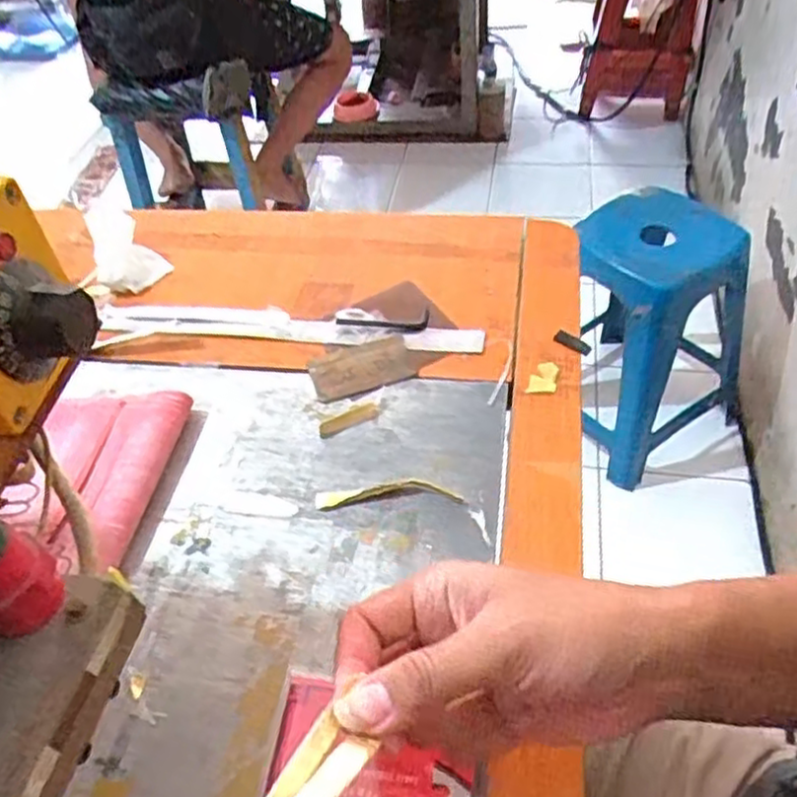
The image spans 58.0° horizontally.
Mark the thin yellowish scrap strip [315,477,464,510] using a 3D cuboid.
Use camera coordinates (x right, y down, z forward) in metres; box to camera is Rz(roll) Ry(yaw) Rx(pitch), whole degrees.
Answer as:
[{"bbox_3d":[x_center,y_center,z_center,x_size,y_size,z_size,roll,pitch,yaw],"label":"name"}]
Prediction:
[{"bbox_3d":[-0.007,0.063,0.476,0.095,0.009,0.019,-2,47,-1],"label":"thin yellowish scrap strip"}]

